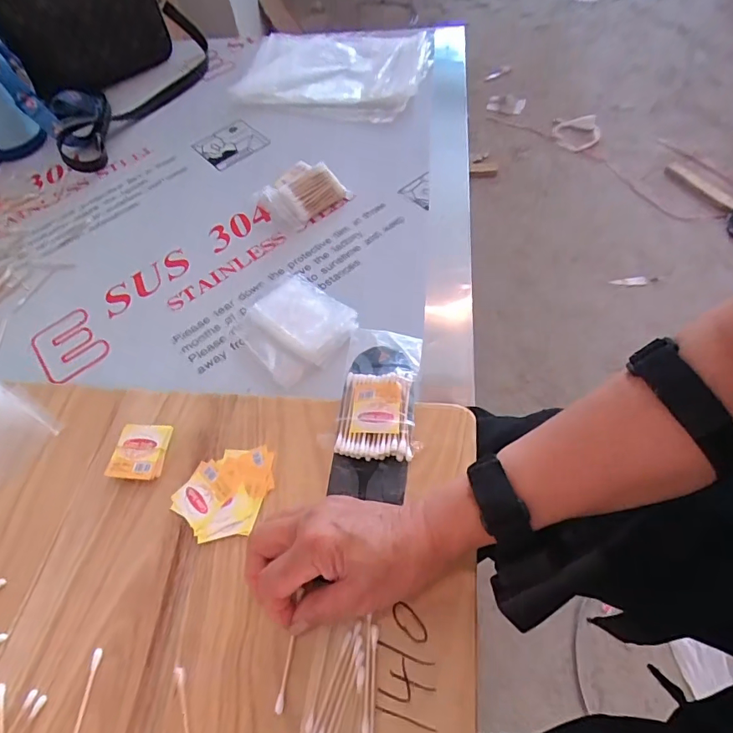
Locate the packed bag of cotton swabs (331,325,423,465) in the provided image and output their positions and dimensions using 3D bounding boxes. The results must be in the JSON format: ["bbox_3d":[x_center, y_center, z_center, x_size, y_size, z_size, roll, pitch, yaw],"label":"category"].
[{"bbox_3d":[0.011,0.021,0.402,0.063,0.017,0.118,3,59,9],"label":"packed bag of cotton swabs"}]

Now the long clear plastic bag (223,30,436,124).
[{"bbox_3d":[-0.061,-0.505,0.790,0.324,0.053,0.251,17,62,17],"label":"long clear plastic bag"}]

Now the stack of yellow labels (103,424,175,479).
[{"bbox_3d":[-0.189,0.070,0.394,0.043,0.008,0.050,0,59,7],"label":"stack of yellow labels"}]

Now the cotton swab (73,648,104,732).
[{"bbox_3d":[-0.184,0.223,0.302,0.007,0.004,0.072,-2,58,6],"label":"cotton swab"}]

